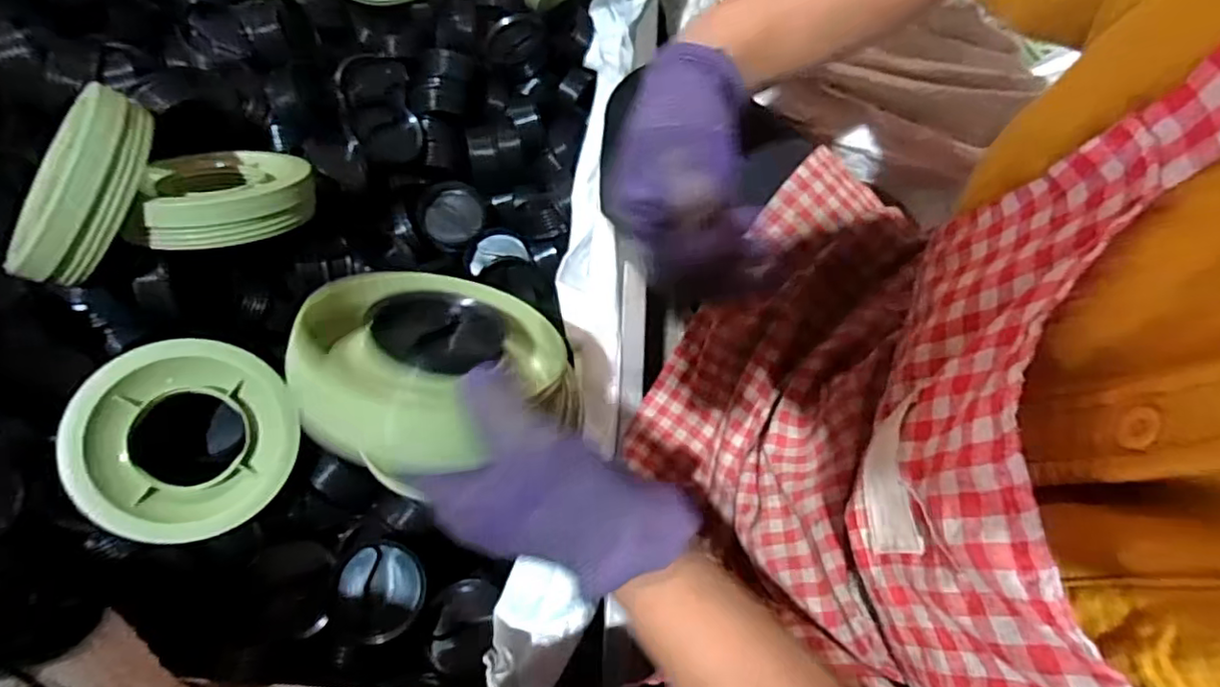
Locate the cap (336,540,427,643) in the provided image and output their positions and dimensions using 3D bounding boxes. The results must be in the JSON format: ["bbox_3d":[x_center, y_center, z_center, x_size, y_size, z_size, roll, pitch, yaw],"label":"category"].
[{"bbox_3d":[-0.170,0.185,0.461,0.067,0.017,0.063,0,69,0],"label":"cap"}]

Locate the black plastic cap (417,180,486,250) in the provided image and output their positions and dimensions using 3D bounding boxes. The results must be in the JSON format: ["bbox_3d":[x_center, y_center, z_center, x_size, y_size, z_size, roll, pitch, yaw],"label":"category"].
[{"bbox_3d":[-0.162,-0.132,0.639,0.064,0.030,0.064,0,90,0],"label":"black plastic cap"}]

